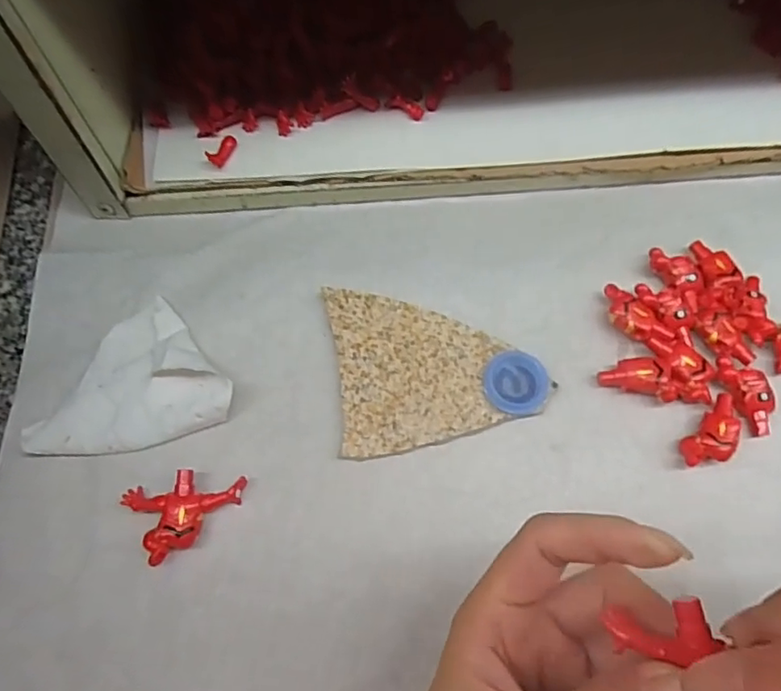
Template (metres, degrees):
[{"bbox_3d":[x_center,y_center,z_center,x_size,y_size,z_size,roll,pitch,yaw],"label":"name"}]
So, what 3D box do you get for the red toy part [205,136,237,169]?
[{"bbox_3d":[-0.088,-0.103,0.301,0.009,0.007,0.020,27,67,12],"label":"red toy part"}]

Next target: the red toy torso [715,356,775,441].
[{"bbox_3d":[0.166,0.022,0.264,0.016,0.008,0.038,-18,66,-9],"label":"red toy torso"}]

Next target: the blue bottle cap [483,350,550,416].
[{"bbox_3d":[0.059,0.018,0.267,0.029,0.009,0.029,0,64,-1],"label":"blue bottle cap"}]

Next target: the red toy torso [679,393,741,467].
[{"bbox_3d":[0.146,0.040,0.257,0.017,0.012,0.037,42,71,17],"label":"red toy torso"}]

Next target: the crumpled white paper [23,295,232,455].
[{"bbox_3d":[-0.122,0.024,0.261,0.081,0.015,0.069,-38,70,-17],"label":"crumpled white paper"}]

